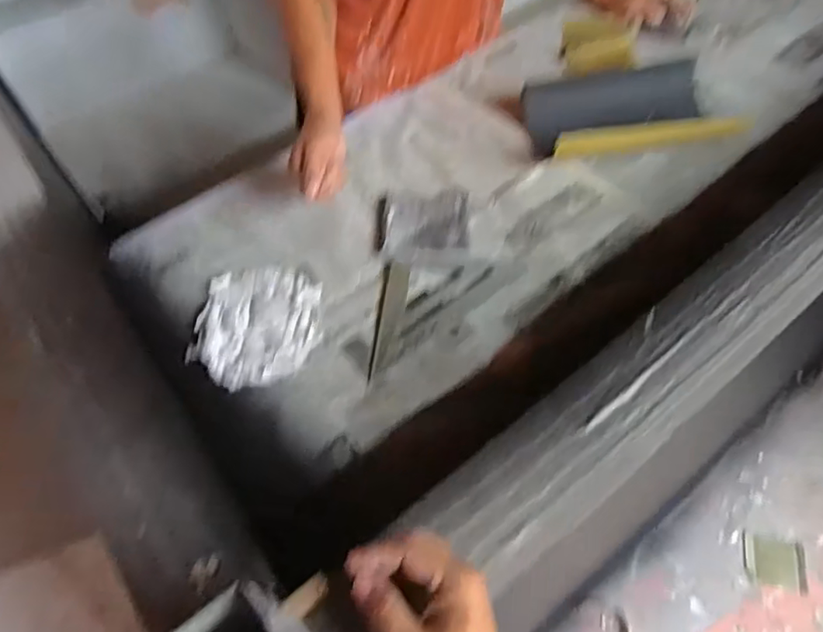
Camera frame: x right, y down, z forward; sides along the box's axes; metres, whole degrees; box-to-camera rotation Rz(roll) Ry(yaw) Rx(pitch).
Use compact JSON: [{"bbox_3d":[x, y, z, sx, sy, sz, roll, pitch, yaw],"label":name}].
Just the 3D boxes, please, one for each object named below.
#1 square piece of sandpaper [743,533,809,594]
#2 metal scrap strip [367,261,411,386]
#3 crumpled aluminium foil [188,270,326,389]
[{"bbox_3d":[0.844,0.570,1.338,0.133,0.011,0.114,10,55,13],"label":"square piece of sandpaper"},{"bbox_3d":[-0.027,0.001,0.722,0.037,0.009,0.172,2,54,7],"label":"metal scrap strip"},{"bbox_3d":[-0.192,0.009,0.724,0.148,0.014,0.175,3,54,7],"label":"crumpled aluminium foil"}]

